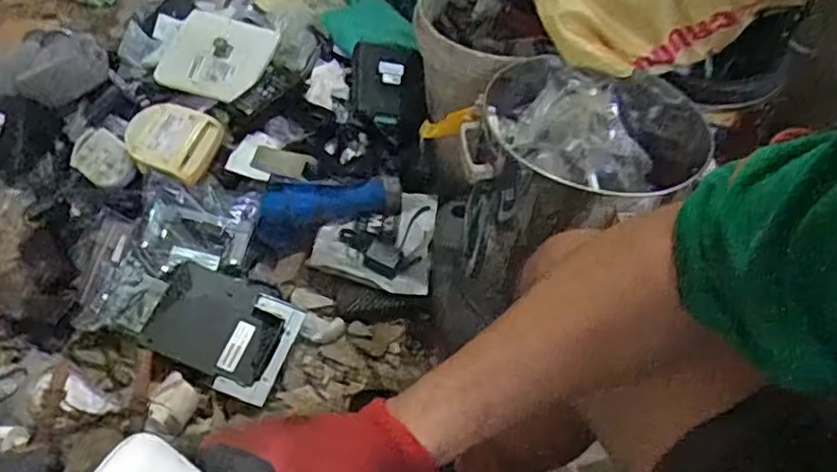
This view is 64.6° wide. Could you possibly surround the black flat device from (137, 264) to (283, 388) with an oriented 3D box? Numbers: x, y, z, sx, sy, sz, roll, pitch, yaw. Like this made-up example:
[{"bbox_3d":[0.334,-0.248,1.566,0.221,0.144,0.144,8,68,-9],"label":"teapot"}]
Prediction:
[{"bbox_3d":[-0.304,0.129,1.013,0.188,0.025,0.157,19,58,6],"label":"black flat device"}]

